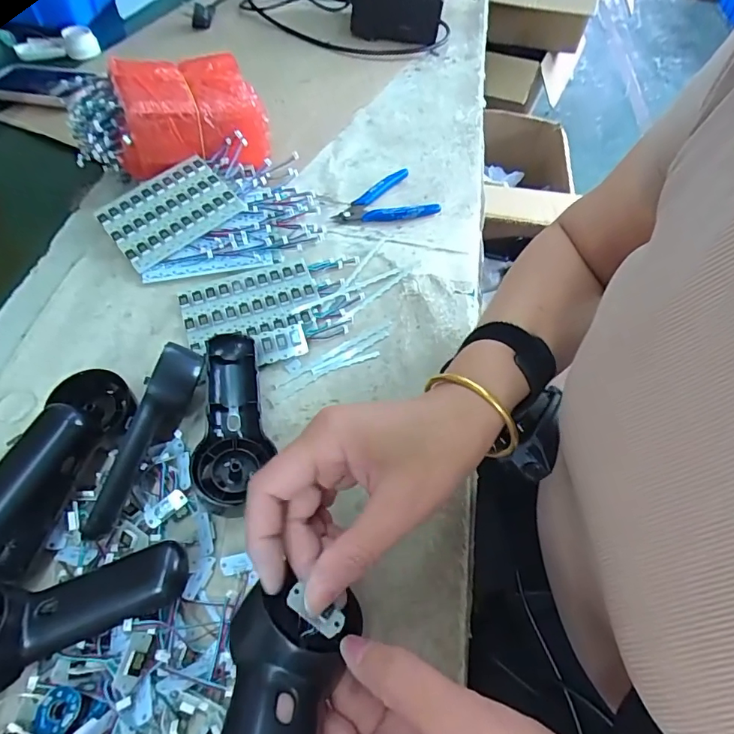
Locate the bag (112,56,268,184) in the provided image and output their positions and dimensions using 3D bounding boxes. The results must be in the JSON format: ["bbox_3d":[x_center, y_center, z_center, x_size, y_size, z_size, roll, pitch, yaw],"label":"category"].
[{"bbox_3d":[-0.193,-0.285,0.541,0.154,0.074,0.120,-9,58,-11],"label":"bag"}]

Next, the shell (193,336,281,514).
[{"bbox_3d":[-0.106,0.041,0.386,0.053,0.029,0.145,-5,58,-8],"label":"shell"}]

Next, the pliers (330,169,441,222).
[{"bbox_3d":[0.018,-0.182,0.548,0.109,0.014,0.075,-26,63,-20],"label":"pliers"}]

